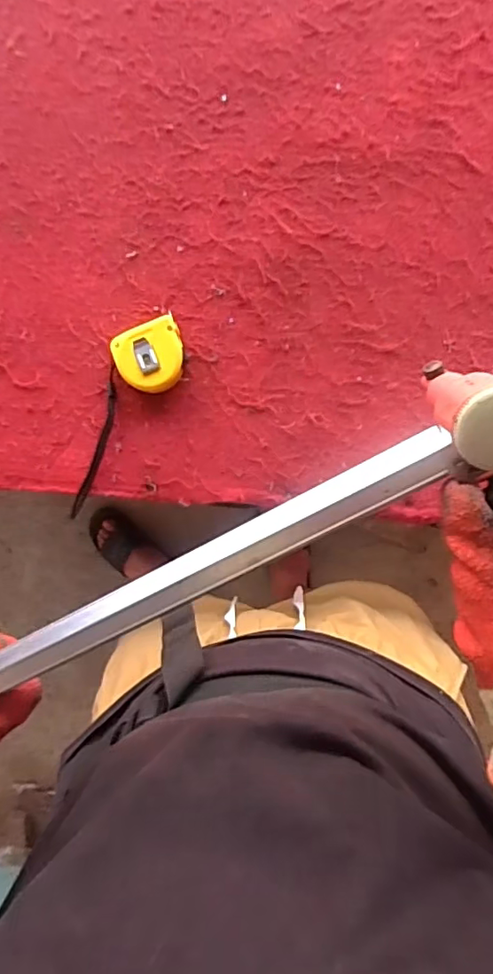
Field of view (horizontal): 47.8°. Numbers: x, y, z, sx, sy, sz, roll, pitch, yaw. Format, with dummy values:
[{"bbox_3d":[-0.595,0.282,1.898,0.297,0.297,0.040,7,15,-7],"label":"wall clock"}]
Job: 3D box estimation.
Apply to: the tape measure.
[{"bbox_3d":[-0.135,-0.077,0.568,0.070,0.028,0.215,35,94,2],"label":"tape measure"}]

